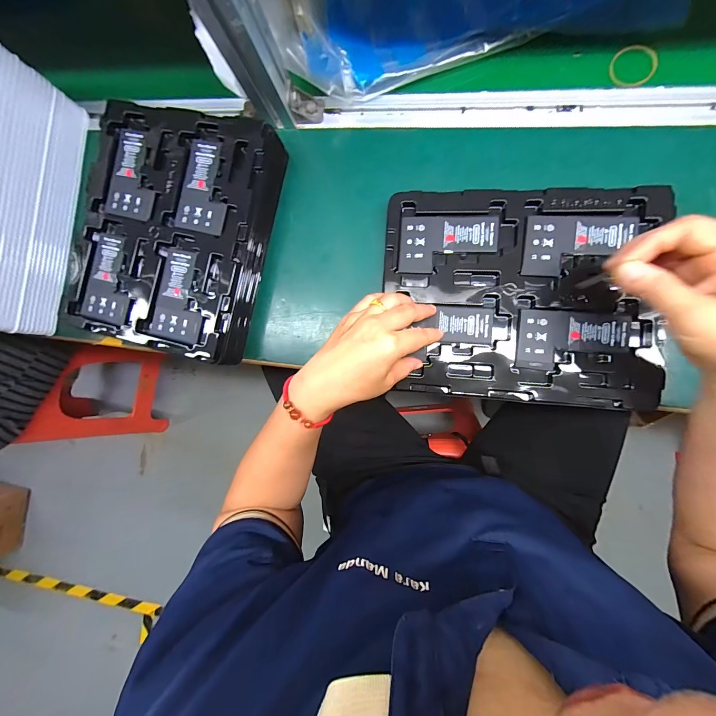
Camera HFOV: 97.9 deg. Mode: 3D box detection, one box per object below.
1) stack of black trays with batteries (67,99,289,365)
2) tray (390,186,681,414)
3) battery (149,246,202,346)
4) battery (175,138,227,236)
[{"bbox_3d":[-0.229,-0.149,0.384,0.223,0.050,0.277,14,90,9],"label":"stack of black trays with batteries"},{"bbox_3d":[0.166,-0.066,0.326,0.270,0.020,0.216,4,90,6],"label":"tray"},{"bbox_3d":[-0.206,-0.073,0.363,0.063,0.008,0.105,12,90,9],"label":"battery"},{"bbox_3d":[-0.176,-0.198,0.360,0.059,0.006,0.106,12,90,9],"label":"battery"}]

